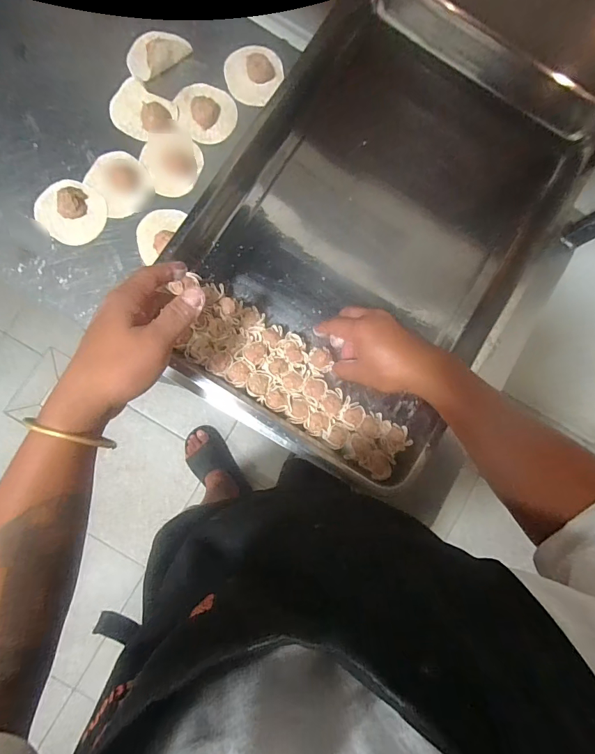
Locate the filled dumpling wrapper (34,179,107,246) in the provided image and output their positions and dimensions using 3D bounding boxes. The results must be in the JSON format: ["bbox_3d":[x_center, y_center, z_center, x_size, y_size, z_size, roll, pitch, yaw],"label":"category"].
[{"bbox_3d":[-0.289,-0.214,0.496,0.082,0.025,0.076,0,87,-7],"label":"filled dumpling wrapper"}]

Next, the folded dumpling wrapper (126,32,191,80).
[{"bbox_3d":[-0.189,-0.432,0.515,0.082,0.021,0.059,-41,92,-7],"label":"folded dumpling wrapper"}]

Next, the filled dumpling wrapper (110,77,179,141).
[{"bbox_3d":[-0.203,-0.346,0.507,0.082,0.019,0.068,32,84,-4],"label":"filled dumpling wrapper"}]

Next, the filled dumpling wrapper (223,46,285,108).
[{"bbox_3d":[-0.059,-0.412,0.527,0.073,0.024,0.077,0,87,-7],"label":"filled dumpling wrapper"}]

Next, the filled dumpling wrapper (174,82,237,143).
[{"bbox_3d":[-0.118,-0.352,0.515,0.074,0.018,0.084,-12,89,-7],"label":"filled dumpling wrapper"}]

